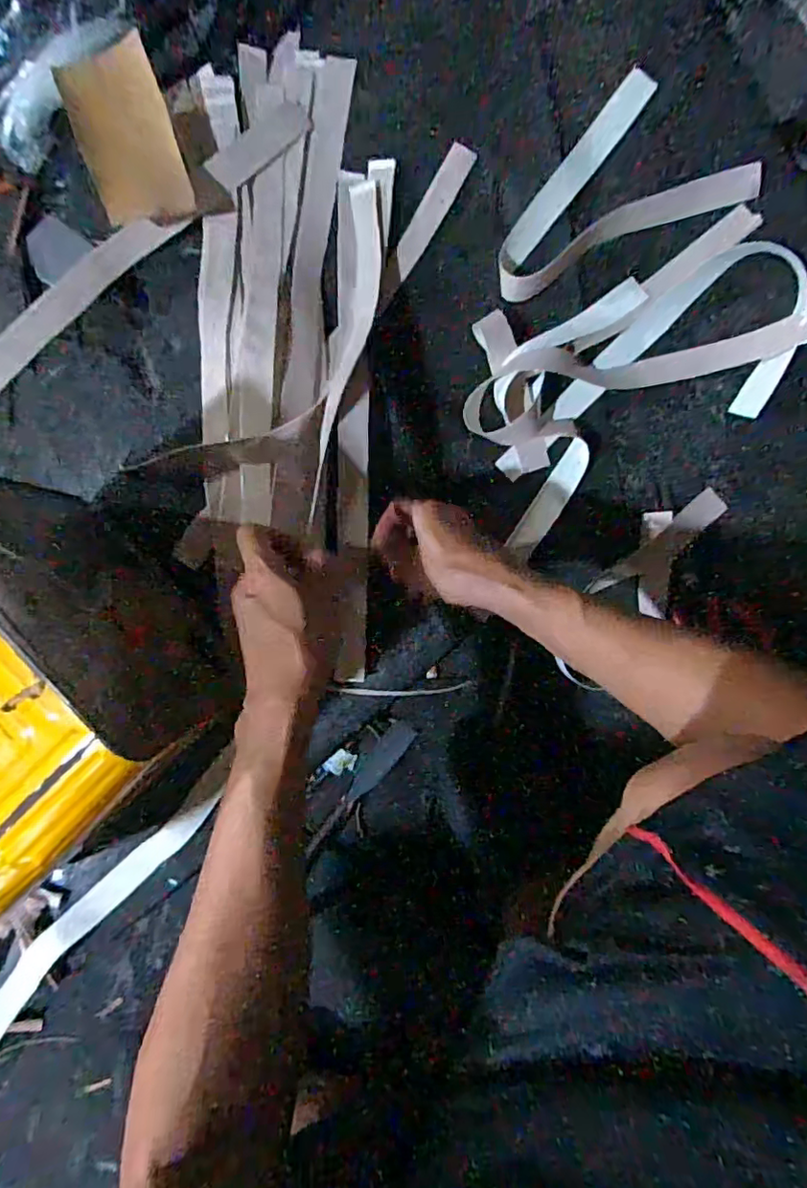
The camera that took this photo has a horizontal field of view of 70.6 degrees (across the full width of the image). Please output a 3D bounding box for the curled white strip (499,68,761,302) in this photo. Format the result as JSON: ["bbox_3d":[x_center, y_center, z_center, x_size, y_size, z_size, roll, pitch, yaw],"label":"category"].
[{"bbox_3d":[0.185,-0.375,0.523,0.238,0.021,0.140,-27,89,-3],"label":"curled white strip"}]

